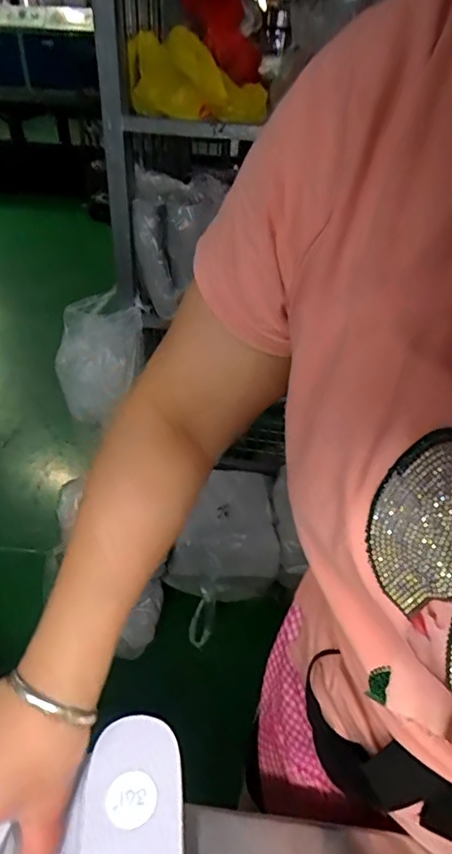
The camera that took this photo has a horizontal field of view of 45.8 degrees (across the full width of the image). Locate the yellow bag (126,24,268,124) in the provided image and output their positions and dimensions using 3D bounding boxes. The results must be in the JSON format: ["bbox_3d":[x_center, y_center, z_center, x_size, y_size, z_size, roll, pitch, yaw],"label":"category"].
[{"bbox_3d":[-0.053,-0.663,1.016,0.247,0.132,0.186,9,34,5],"label":"yellow bag"}]

